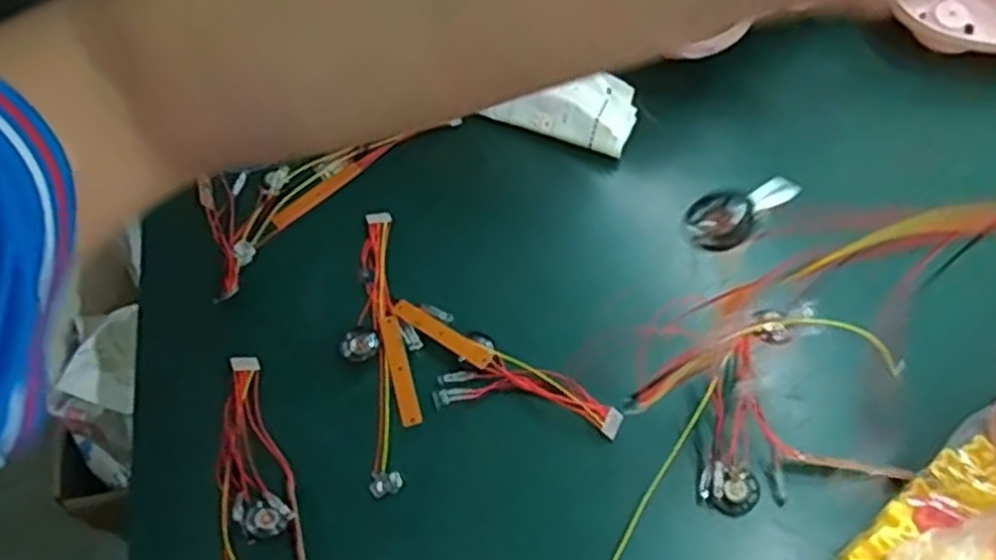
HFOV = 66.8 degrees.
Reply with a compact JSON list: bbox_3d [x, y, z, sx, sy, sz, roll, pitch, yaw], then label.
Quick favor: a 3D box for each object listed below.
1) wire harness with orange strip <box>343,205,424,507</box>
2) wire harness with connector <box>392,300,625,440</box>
[{"bbox_3d":[-0.081,0.041,0.517,0.048,0.008,0.212,-8,58,-5],"label":"wire harness with orange strip"},{"bbox_3d":[-0.004,0.065,0.493,0.168,0.015,0.058,28,62,18],"label":"wire harness with connector"}]

